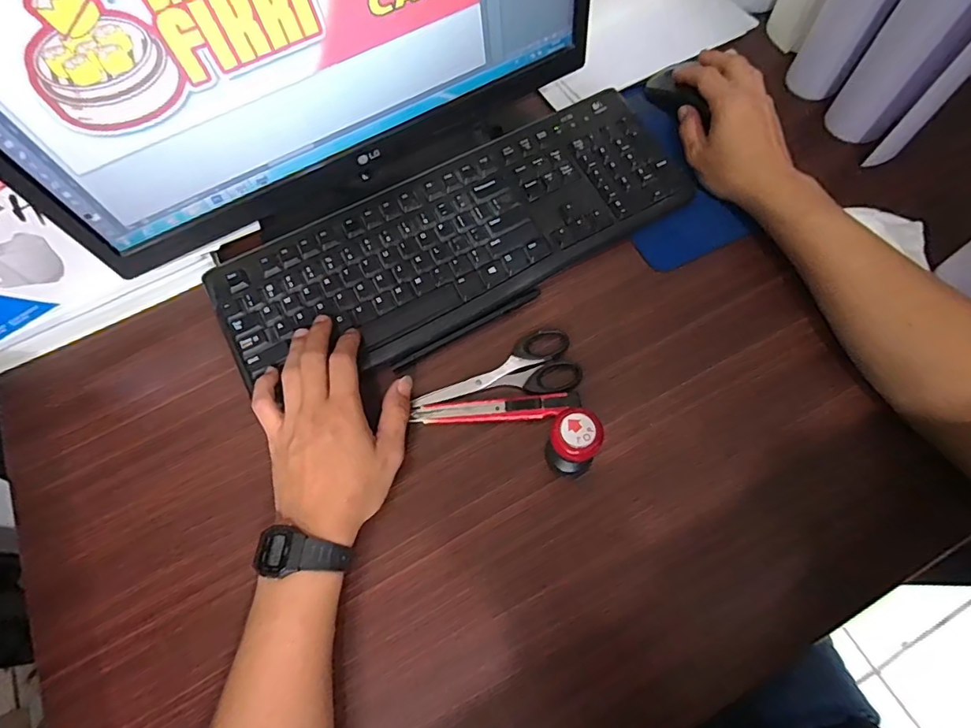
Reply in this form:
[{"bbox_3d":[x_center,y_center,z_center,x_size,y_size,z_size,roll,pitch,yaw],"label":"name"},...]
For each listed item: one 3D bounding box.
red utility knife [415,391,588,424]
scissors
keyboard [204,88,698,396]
[{"bbox_3d":[0.009,0.037,0.413,0.135,0.010,0.019,-4,67,1],"label":"red utility knife"},{"bbox_3d":[0.010,0.012,0.426,0.138,0.011,0.056,-17,67,-5],"label":"scissors"},{"bbox_3d":[-0.025,-0.117,0.466,0.436,0.015,0.158,-25,73,-7],"label":"keyboard"}]

